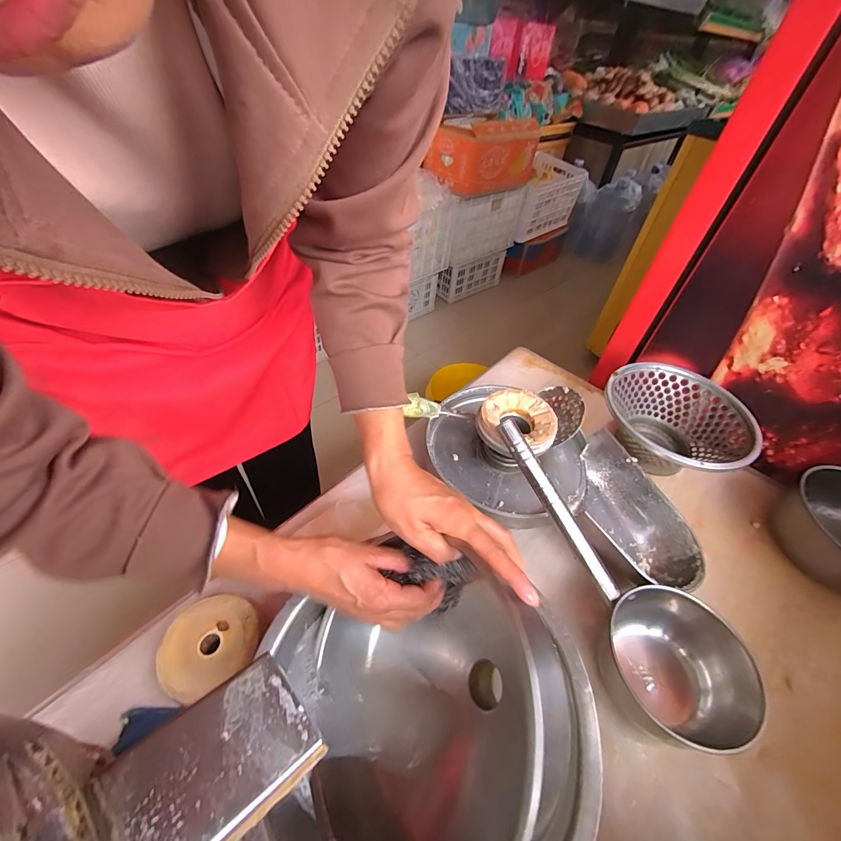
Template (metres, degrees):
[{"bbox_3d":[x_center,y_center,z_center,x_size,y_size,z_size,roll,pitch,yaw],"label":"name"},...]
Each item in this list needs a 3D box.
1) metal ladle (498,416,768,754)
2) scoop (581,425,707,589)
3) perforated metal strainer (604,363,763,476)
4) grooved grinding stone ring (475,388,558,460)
[{"bbox_3d":[0.198,0.154,0.439,0.136,0.133,0.362,-27,78,-27],"label":"metal ladle"},{"bbox_3d":[0.291,0.135,0.553,0.117,0.068,0.231,-16,51,-20],"label":"scoop"},{"bbox_3d":[0.409,0.013,0.642,0.223,0.101,0.223,-13,50,-18],"label":"perforated metal strainer"},{"bbox_3d":[0.132,0.005,0.532,0.106,0.030,0.105,3,47,-3],"label":"grooved grinding stone ring"}]

